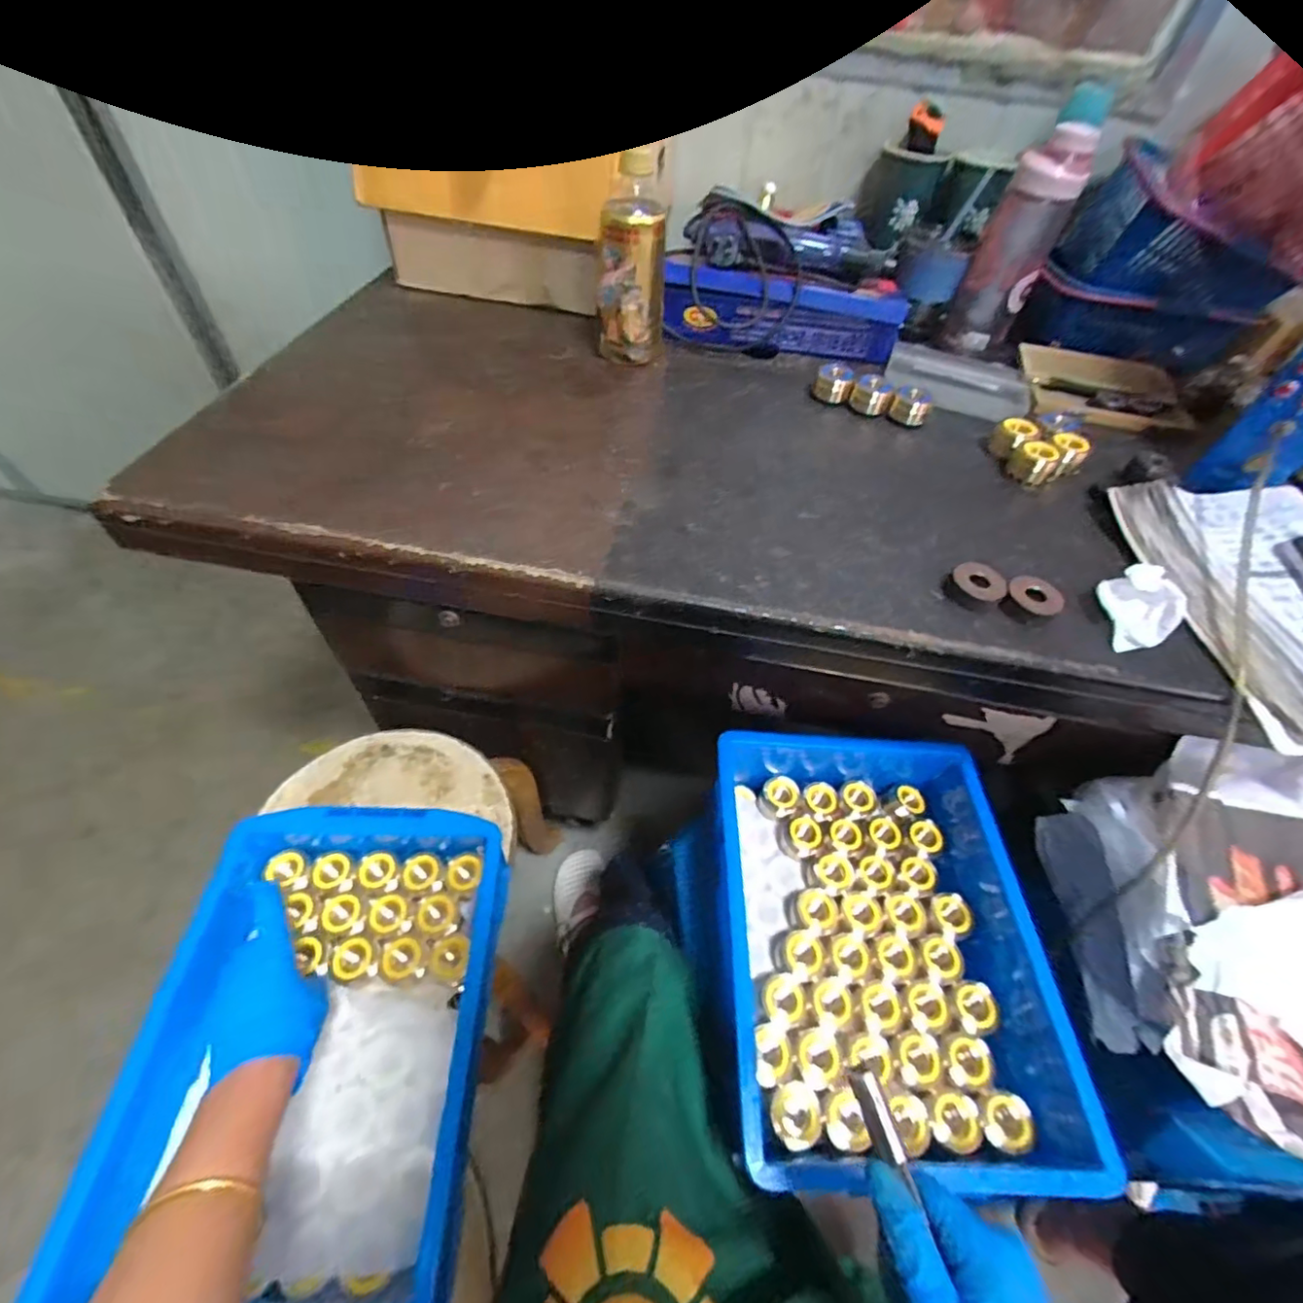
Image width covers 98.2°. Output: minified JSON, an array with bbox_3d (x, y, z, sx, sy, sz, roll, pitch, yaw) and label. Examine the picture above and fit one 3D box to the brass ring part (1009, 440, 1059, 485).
[{"bbox_3d":[0.370,-0.184,0.548,0.035,0.029,0.034,34,57,20],"label":"brass ring part"}]

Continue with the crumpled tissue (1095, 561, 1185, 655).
[{"bbox_3d":[0.368,-0.034,0.427,0.059,0.035,0.056,-27,59,-23],"label":"crumpled tissue"}]

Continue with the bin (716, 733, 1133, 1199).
[{"bbox_3d":[0.201,0.245,0.524,0.250,0.102,0.362,3,52,-2],"label":"bin"}]

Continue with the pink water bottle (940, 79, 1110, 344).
[{"bbox_3d":[0.415,-0.461,0.646,0.075,0.203,0.083,21,53,12],"label":"pink water bottle"}]

